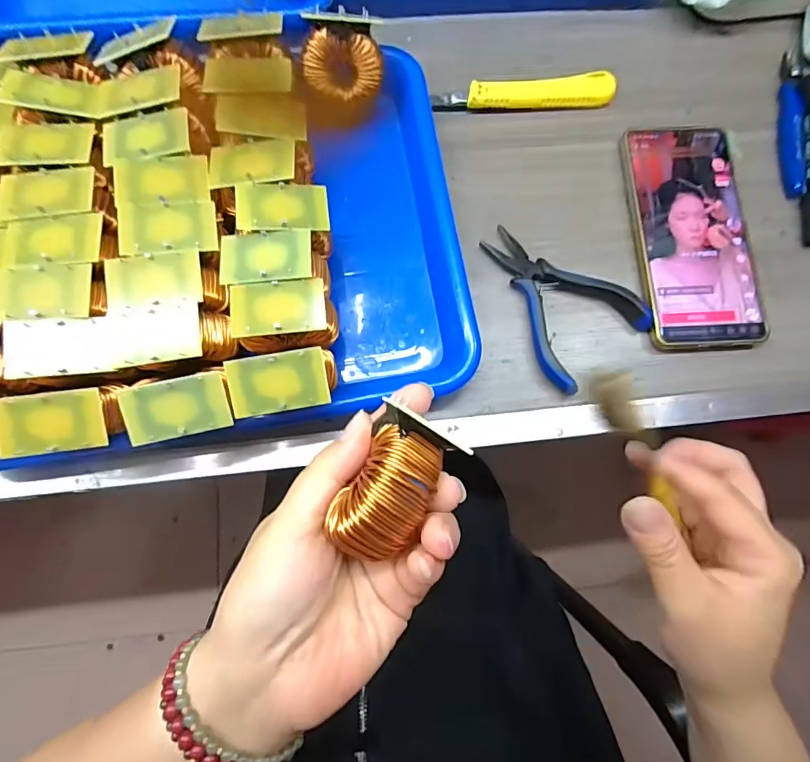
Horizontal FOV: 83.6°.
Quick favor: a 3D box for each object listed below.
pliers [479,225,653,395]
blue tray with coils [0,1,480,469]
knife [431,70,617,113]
[{"bbox_3d":[0.099,-0.058,0.304,0.081,0.015,0.114,-39,83,-9],"label":"pliers"},{"bbox_3d":[-0.129,-0.090,0.281,0.321,0.075,0.254,-10,80,-5],"label":"blue tray with coils"},{"bbox_3d":[0.089,-0.211,0.336,0.134,0.010,0.023,-7,79,-4],"label":"knife"}]

